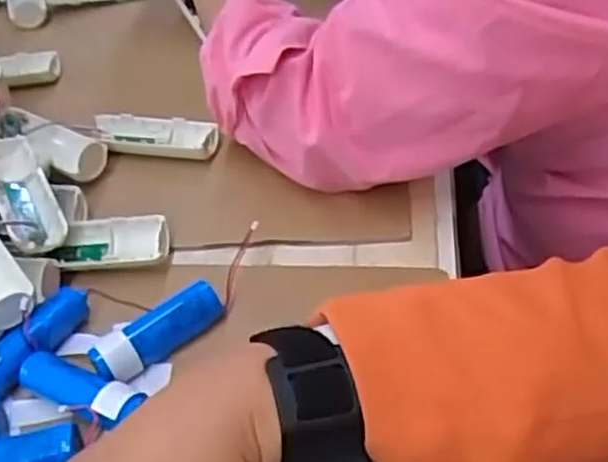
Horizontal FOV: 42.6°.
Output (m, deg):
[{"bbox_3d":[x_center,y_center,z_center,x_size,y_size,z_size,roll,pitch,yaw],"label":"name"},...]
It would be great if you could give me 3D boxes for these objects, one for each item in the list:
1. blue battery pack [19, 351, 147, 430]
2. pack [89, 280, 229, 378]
[{"bbox_3d":[-0.111,0.081,0.388,0.068,0.021,0.021,19,49,26],"label":"blue battery pack"},{"bbox_3d":[-0.077,0.055,0.414,0.073,0.025,0.021,-35,49,-27],"label":"pack"}]

